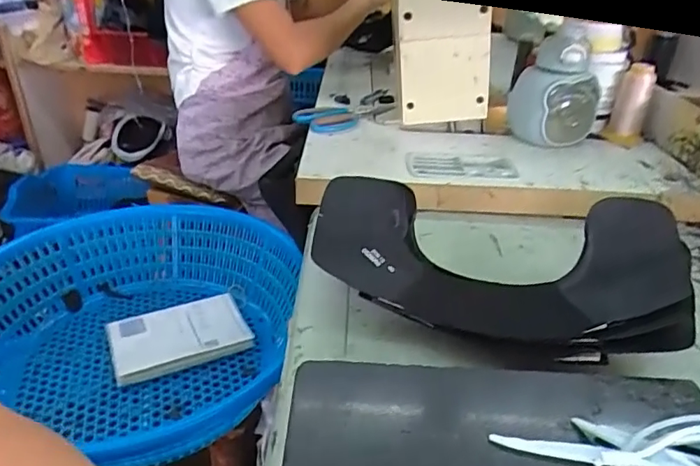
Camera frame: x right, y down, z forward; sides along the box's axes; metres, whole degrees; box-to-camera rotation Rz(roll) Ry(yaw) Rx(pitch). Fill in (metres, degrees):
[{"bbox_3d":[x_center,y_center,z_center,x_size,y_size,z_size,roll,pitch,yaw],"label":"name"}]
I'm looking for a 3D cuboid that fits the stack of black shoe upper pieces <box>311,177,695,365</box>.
[{"bbox_3d":[0.124,0.033,0.463,0.311,0.113,0.140,10,31,13],"label":"stack of black shoe upper pieces"}]

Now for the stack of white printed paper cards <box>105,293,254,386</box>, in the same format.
[{"bbox_3d":[-0.268,0.158,0.831,0.202,0.021,0.137,-11,33,-22],"label":"stack of white printed paper cards"}]

